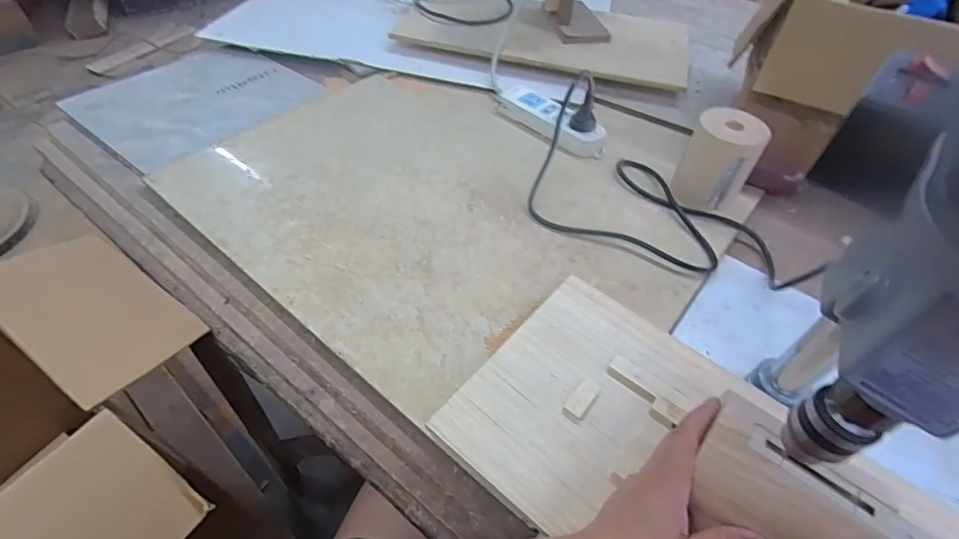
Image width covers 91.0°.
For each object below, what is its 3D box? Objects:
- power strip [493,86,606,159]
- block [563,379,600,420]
[{"bbox_3d":[0.096,-0.222,0.689,0.186,0.033,0.059,38,57,25],"label":"power strip"},{"bbox_3d":[0.085,0.108,0.389,0.018,0.006,0.033,32,55,22],"label":"block"}]

